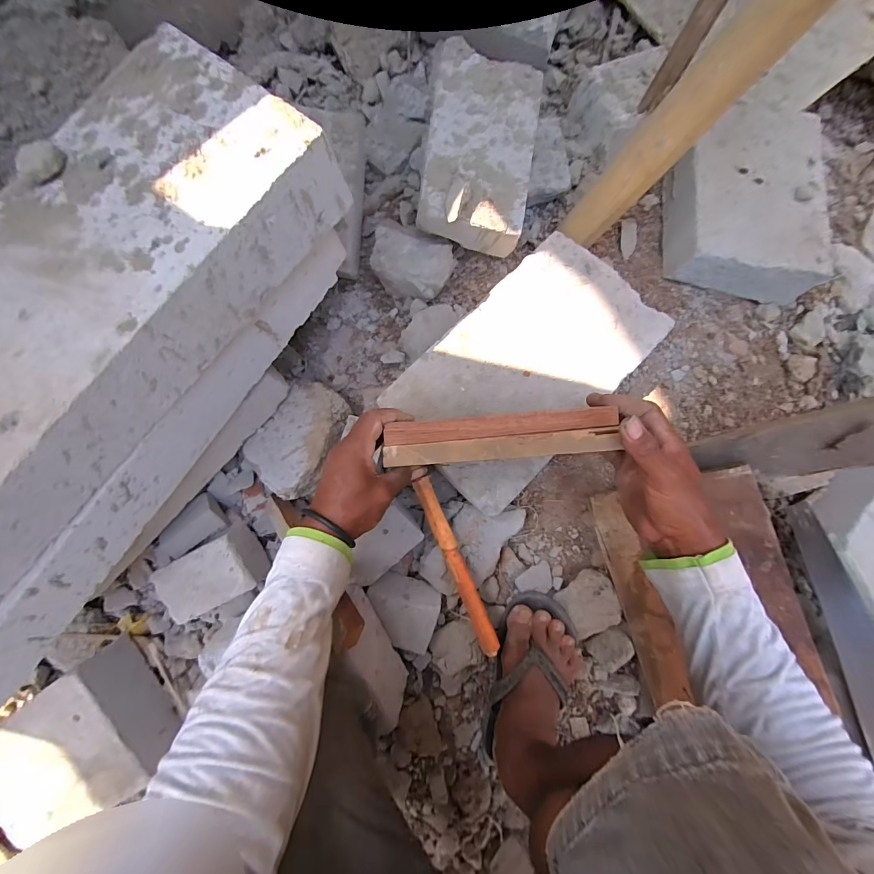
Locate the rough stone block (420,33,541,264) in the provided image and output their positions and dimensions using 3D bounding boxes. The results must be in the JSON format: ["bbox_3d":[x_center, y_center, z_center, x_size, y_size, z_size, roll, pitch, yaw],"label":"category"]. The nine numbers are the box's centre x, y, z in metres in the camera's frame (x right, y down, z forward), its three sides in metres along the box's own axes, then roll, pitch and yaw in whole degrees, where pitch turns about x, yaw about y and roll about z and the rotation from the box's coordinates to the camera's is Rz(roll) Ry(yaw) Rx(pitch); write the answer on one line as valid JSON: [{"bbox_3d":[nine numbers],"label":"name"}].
[{"bbox_3d":[0.048,-0.346,0.470,0.132,0.074,0.197,7,86,-5],"label":"rough stone block"}]

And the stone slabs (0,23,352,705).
[{"bbox_3d":[-0.355,-0.041,0.361,0.225,0.160,0.613,37,87,12],"label":"stone slabs"}]

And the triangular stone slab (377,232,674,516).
[{"bbox_3d":[0.113,-0.090,0.466,0.332,0.036,0.194,-45,91,-6],"label":"triangular stone slab"}]

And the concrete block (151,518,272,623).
[{"bbox_3d":[-0.285,0.176,0.486,0.126,0.069,0.082,-34,90,-6],"label":"concrete block"}]

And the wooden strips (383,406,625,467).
[{"bbox_3d":[0.061,0.000,0.360,0.219,0.030,0.042,-5,87,2],"label":"wooden strips"}]

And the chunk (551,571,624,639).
[{"bbox_3d":[0.209,0.228,0.522,0.073,0.034,0.070,-26,89,-6],"label":"chunk"}]

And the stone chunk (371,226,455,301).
[{"bbox_3d":[-0.035,-0.239,0.530,0.107,0.072,0.075,19,85,-4],"label":"stone chunk"}]

